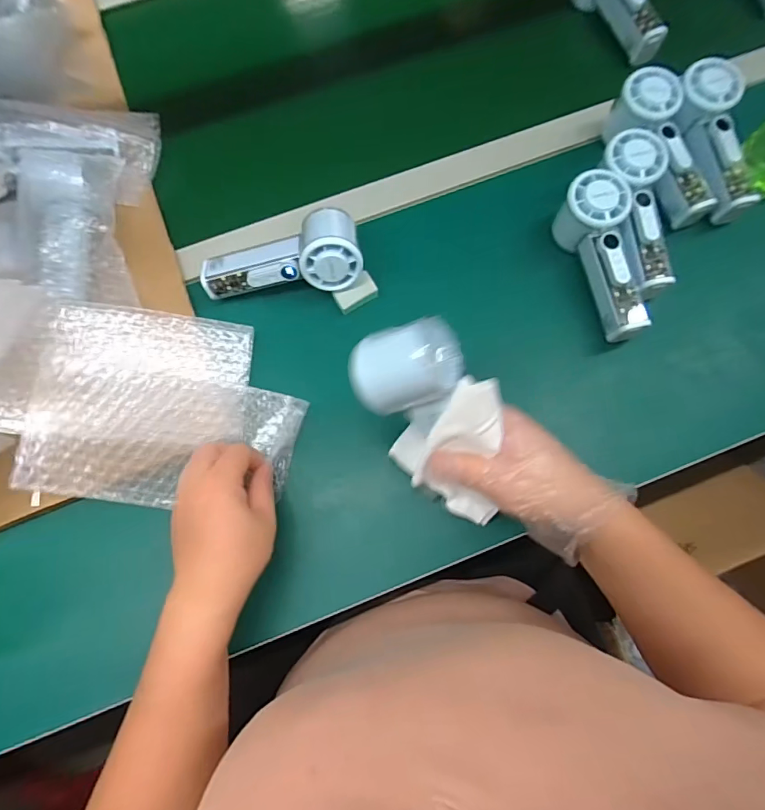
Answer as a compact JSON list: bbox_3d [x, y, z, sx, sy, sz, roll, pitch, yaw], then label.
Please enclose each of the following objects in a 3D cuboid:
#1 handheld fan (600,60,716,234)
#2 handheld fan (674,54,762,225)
[{"bbox_3d":[0.279,-0.256,0.472,0.066,0.048,0.158,-19,87,-4],"label":"handheld fan"},{"bbox_3d":[0.334,-0.265,0.466,0.050,0.038,0.157,-10,87,-1],"label":"handheld fan"}]

